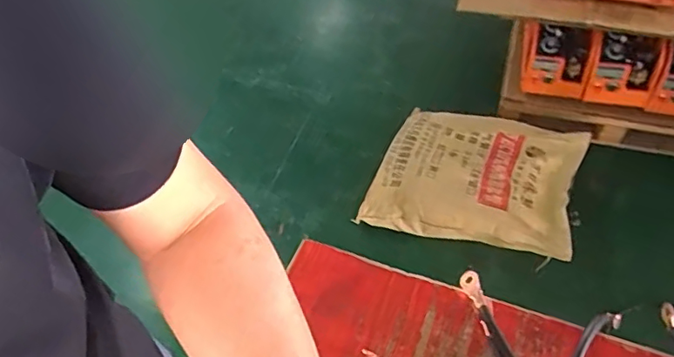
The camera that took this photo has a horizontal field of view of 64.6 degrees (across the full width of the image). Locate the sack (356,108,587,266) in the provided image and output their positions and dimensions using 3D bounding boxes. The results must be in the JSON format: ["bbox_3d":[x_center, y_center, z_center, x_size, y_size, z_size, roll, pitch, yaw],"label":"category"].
[{"bbox_3d":[0.446,-0.019,1.708,0.611,0.152,0.499,17,53,18],"label":"sack"}]

